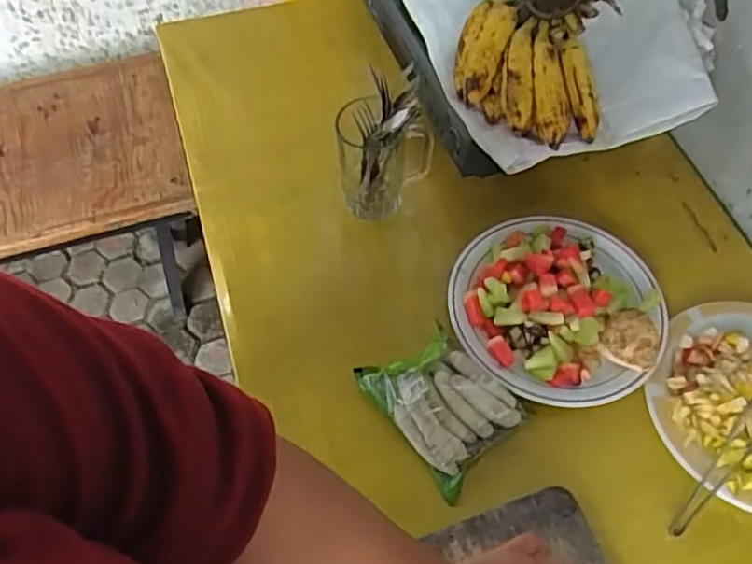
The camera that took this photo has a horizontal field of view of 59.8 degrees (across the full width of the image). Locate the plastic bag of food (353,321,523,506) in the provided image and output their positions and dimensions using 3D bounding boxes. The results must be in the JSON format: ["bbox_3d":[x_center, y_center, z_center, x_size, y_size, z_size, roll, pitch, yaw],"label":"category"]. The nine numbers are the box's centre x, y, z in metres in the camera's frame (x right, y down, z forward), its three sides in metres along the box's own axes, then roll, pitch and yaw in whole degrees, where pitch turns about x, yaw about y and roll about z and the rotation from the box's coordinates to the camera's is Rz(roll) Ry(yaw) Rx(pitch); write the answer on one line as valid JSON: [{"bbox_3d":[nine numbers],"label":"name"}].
[{"bbox_3d":[0.065,0.114,0.630,0.103,0.036,0.139,-34,64,-15],"label":"plastic bag of food"}]

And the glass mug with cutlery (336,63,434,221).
[{"bbox_3d":[0.011,-0.149,0.719,0.098,0.151,0.081,0,59,2],"label":"glass mug with cutlery"}]

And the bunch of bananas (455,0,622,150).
[{"bbox_3d":[0.168,-0.244,0.697,0.155,0.070,0.189,7,99,3],"label":"bunch of bananas"}]

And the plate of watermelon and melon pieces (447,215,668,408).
[{"bbox_3d":[0.188,0.017,0.677,0.213,0.043,0.211,-2,60,3],"label":"plate of watermelon and melon pieces"}]

